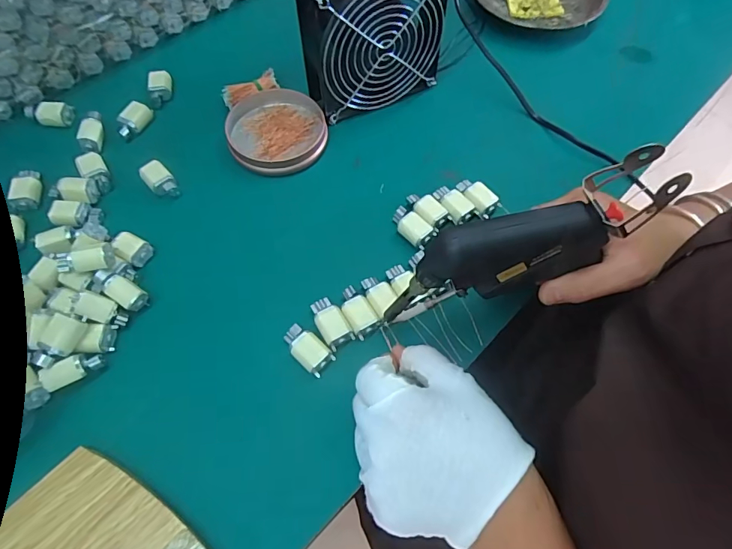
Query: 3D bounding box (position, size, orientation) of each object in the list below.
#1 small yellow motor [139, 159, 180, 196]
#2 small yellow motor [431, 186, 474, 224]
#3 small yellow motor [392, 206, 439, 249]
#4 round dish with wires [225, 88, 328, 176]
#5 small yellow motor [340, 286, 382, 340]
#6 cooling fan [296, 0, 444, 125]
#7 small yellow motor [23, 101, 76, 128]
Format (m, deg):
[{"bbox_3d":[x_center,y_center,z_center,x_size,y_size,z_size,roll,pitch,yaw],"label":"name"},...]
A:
[{"bbox_3d":[-0.178,-0.081,0.385,0.021,0.016,0.032,-39,71,-19],"label":"small yellow motor"},{"bbox_3d":[0.072,-0.058,0.376,0.021,0.019,0.038,-30,69,-16],"label":"small yellow motor"},{"bbox_3d":[0.037,-0.037,0.366,0.019,0.017,0.038,-41,72,-19],"label":"small yellow motor"},{"bbox_3d":[-0.082,-0.132,0.413,0.087,0.016,0.091,1,64,-2],"label":"round dish with wires"},{"bbox_3d":[-0.007,0.026,0.327,0.020,0.011,0.038,-26,68,-14],"label":"small yellow motor"},{"bbox_3d":[0.005,-0.208,0.393,0.123,0.118,0.054,-25,67,-14],"label":"cooling fan"},{"bbox_3d":[-0.293,-0.149,0.415,0.040,0.014,0.018,1,64,-2],"label":"small yellow motor"}]

